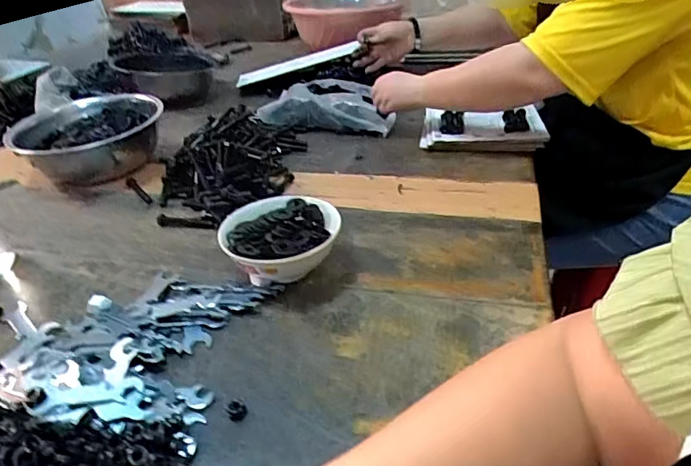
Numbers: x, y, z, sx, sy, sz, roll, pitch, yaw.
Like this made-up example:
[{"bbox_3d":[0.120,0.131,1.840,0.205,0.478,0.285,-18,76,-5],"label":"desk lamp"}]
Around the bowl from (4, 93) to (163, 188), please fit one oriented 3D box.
[{"bbox_3d":[-0.438,-0.159,0.892,0.184,0.093,0.192,-3,33,2],"label":"bowl"}]

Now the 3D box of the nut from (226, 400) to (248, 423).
[{"bbox_3d":[-0.096,0.157,0.454,0.017,0.006,0.021,-15,34,-16],"label":"nut"}]

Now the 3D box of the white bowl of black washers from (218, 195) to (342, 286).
[{"bbox_3d":[-0.075,0.018,0.613,0.136,0.065,0.138,-3,33,2],"label":"white bowl of black washers"}]

